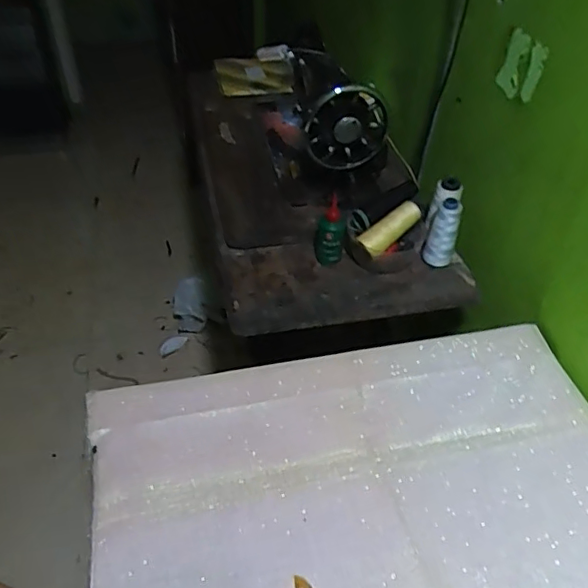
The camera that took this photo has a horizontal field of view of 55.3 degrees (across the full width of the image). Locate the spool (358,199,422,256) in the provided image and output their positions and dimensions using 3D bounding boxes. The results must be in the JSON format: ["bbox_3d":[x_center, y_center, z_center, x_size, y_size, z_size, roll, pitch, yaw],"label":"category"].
[{"bbox_3d":[0.154,-0.102,0.881,0.113,0.036,0.035,-38,52,-8],"label":"spool"}]

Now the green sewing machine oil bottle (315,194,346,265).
[{"bbox_3d":[0.057,-0.095,0.876,0.045,0.107,0.034,7,43,8],"label":"green sewing machine oil bottle"}]

